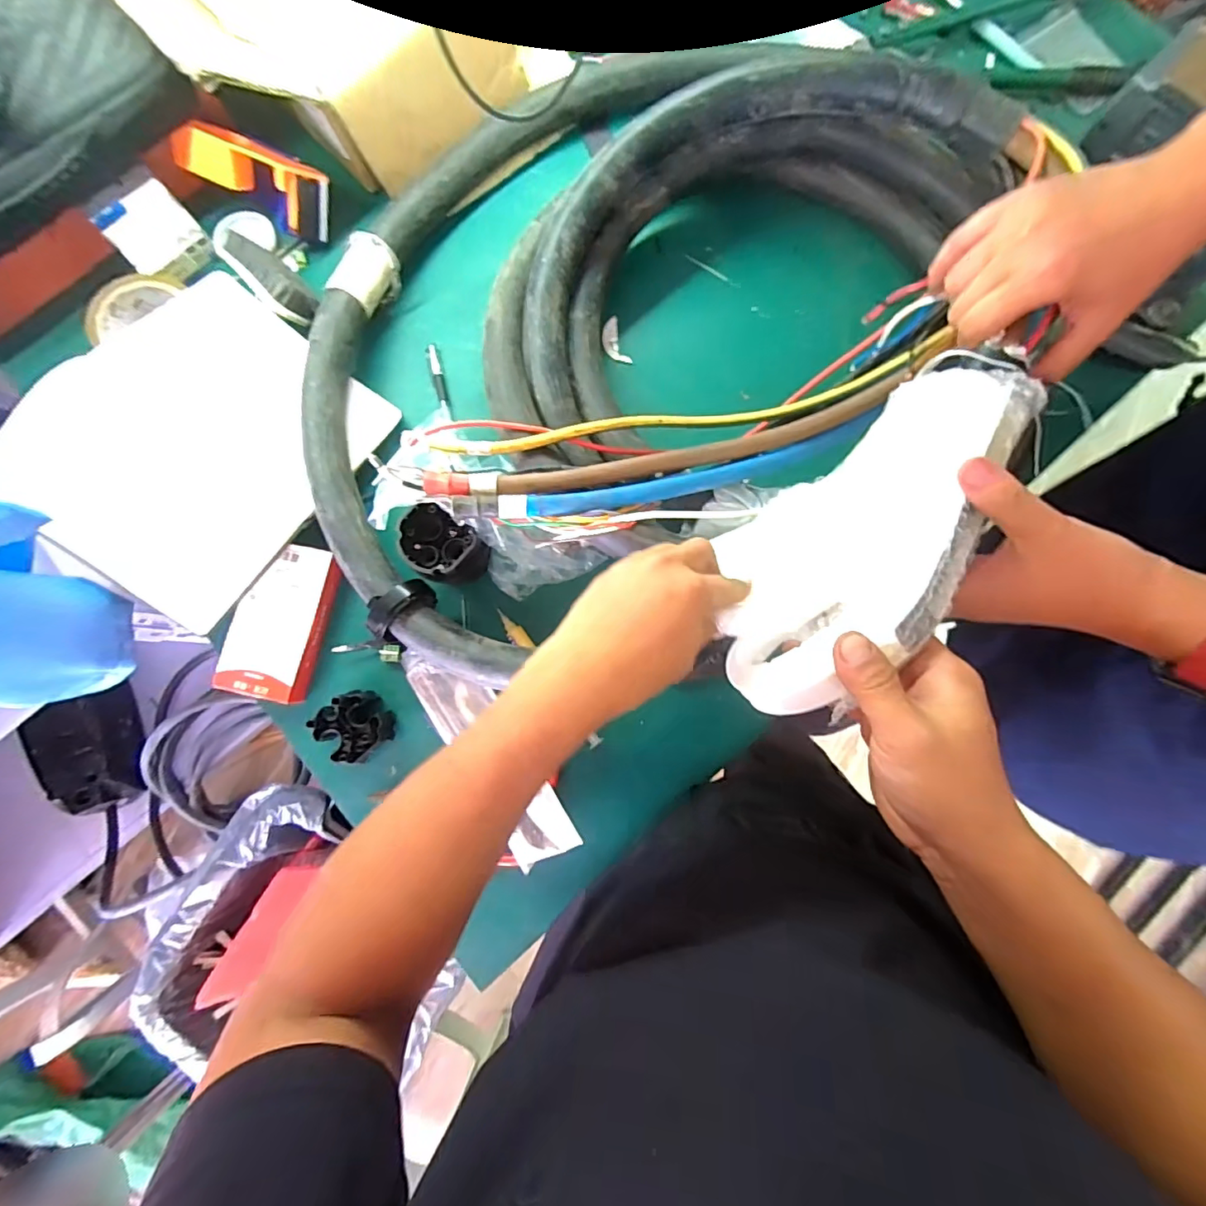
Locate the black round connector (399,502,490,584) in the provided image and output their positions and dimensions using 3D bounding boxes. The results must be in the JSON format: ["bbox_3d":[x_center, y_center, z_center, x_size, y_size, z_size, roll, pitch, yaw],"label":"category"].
[{"bbox_3d":[-0.143,-0.048,0.486,0.068,0.067,0.057,33,84,5],"label":"black round connector"}]

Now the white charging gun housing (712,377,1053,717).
[{"bbox_3d":[0.165,-0.045,0.352,0.070,0.141,0.263,43,74,-35],"label":"white charging gun housing"}]

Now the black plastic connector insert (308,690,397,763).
[{"bbox_3d":[-0.224,0.111,0.484,0.051,0.039,0.056,0,82,1],"label":"black plastic connector insert"}]

